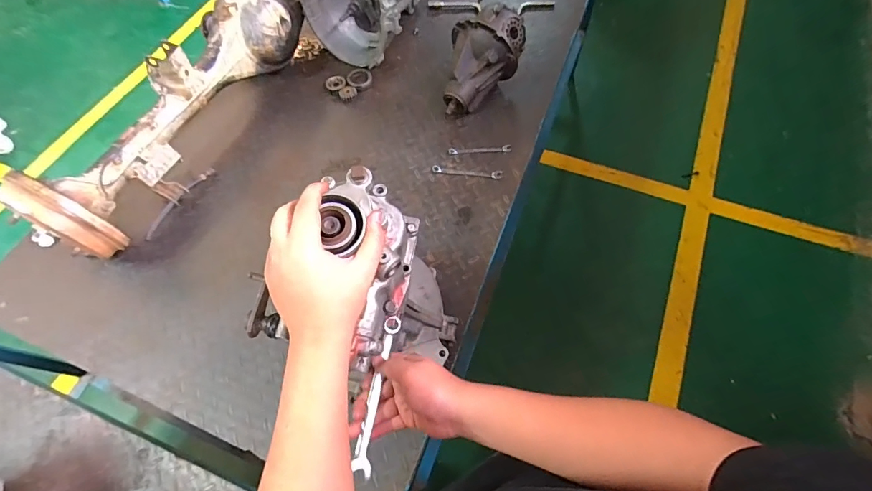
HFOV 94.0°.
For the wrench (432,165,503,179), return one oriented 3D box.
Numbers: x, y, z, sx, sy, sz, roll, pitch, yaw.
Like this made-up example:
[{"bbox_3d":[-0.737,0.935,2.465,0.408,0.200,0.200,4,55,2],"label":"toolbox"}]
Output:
[{"bbox_3d":[0.080,-0.187,1.031,0.178,0.008,0.023,8,64,7],"label":"wrench"}]

